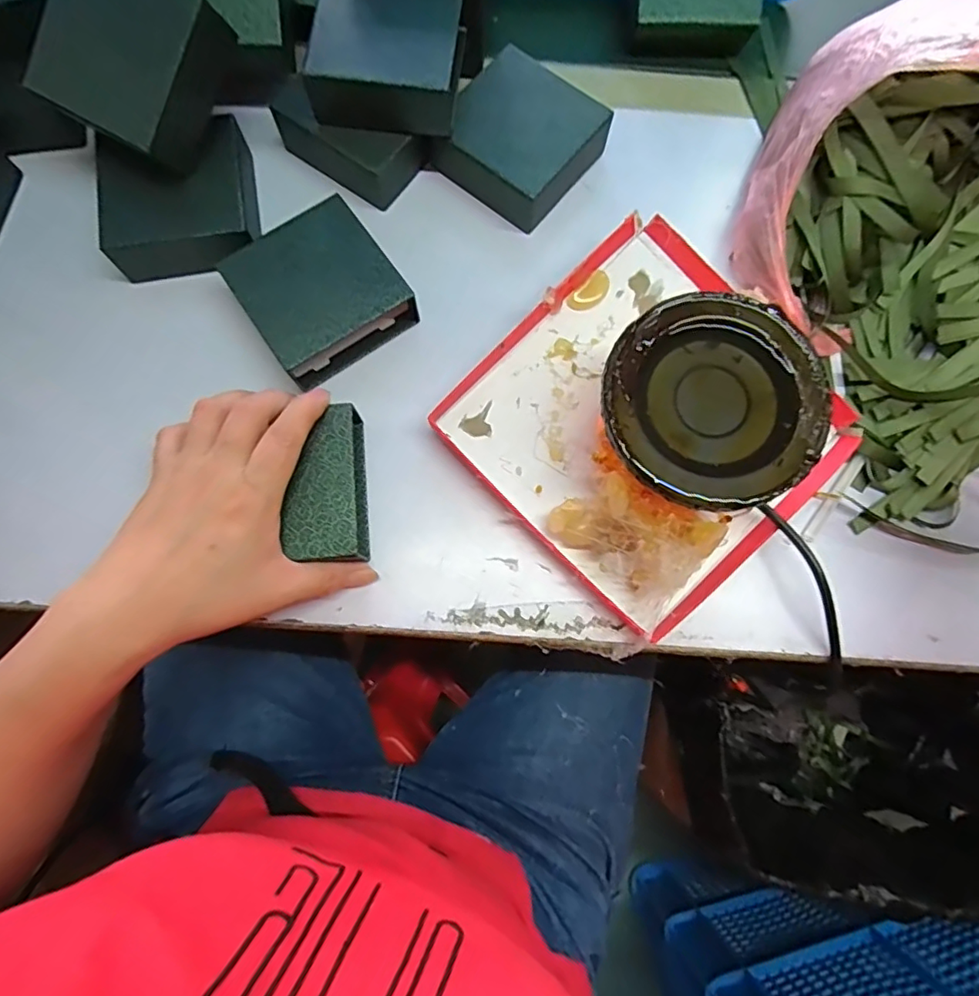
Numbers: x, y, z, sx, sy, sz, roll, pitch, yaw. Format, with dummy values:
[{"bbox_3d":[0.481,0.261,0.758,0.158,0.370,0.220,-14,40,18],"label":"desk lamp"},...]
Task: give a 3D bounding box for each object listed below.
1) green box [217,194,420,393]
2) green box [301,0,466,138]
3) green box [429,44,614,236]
[{"bbox_3d":[-0.110,-0.134,0.368,0.091,0.036,0.090,-35,81,-8],"label":"green box"},{"bbox_3d":[-0.065,-0.292,0.374,0.090,0.041,0.088,8,78,0],"label":"green box"},{"bbox_3d":[0.021,-0.250,0.396,0.087,0.037,0.103,37,79,6],"label":"green box"}]

